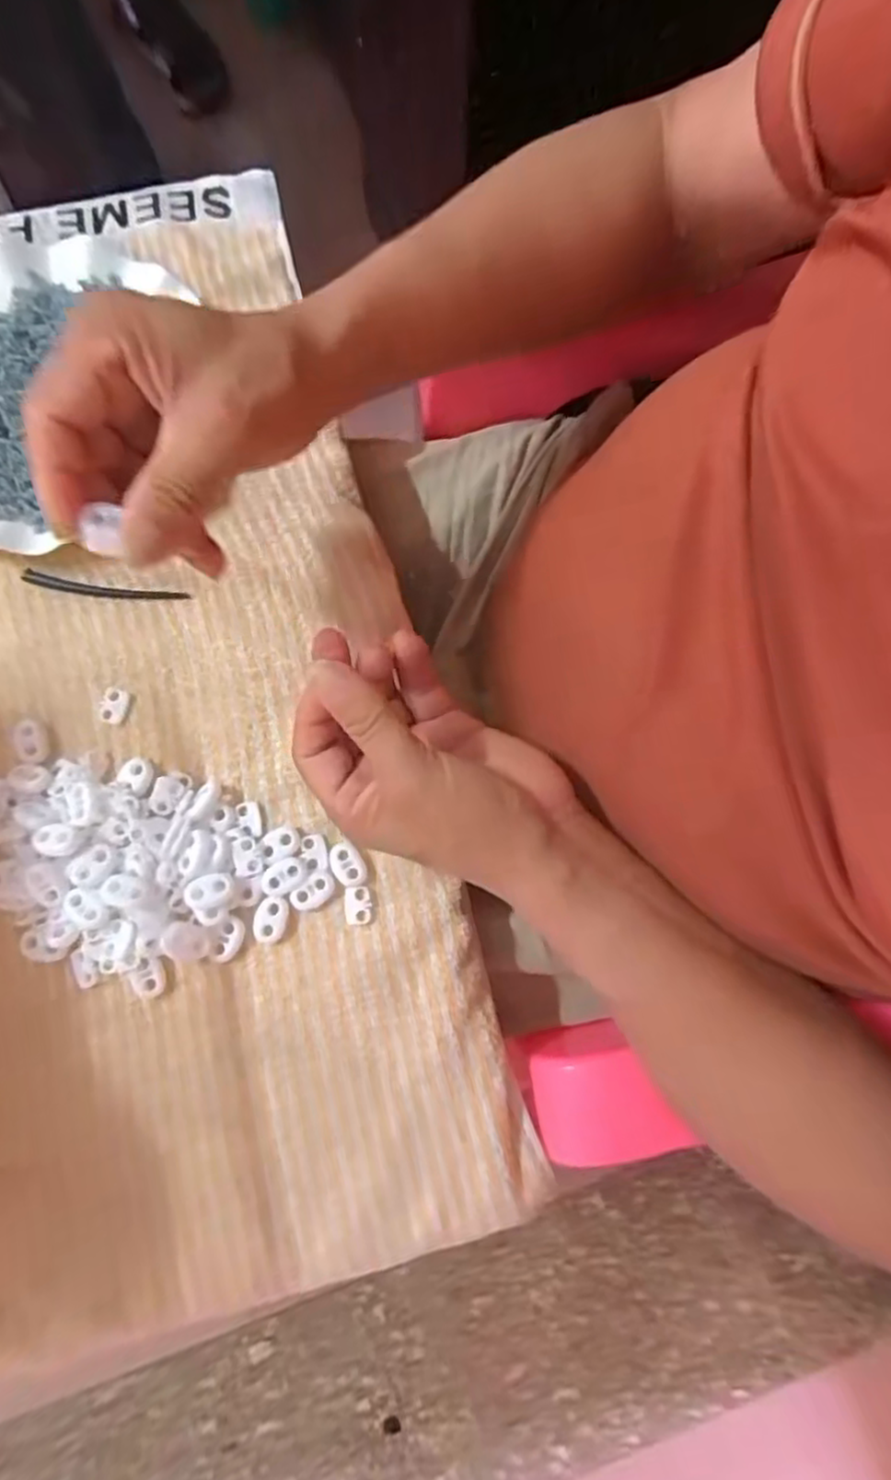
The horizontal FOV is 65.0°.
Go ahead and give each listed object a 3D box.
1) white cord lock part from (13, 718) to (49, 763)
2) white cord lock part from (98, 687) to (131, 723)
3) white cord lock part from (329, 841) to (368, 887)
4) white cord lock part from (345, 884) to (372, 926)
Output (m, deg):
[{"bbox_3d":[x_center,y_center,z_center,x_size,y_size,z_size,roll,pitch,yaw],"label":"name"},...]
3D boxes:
[{"bbox_3d":[-0.209,0.000,0.353,0.013,0.006,0.022,-17,79,-4],"label":"white cord lock part"},{"bbox_3d":[-0.171,-0.018,0.361,0.013,0.004,0.018,12,78,2],"label":"white cord lock part"},{"bbox_3d":[-0.048,0.061,0.343,0.015,0.004,0.022,-40,81,-8],"label":"white cord lock part"},{"bbox_3d":[-0.043,0.081,0.343,0.013,0.006,0.018,-1,78,-1],"label":"white cord lock part"}]

